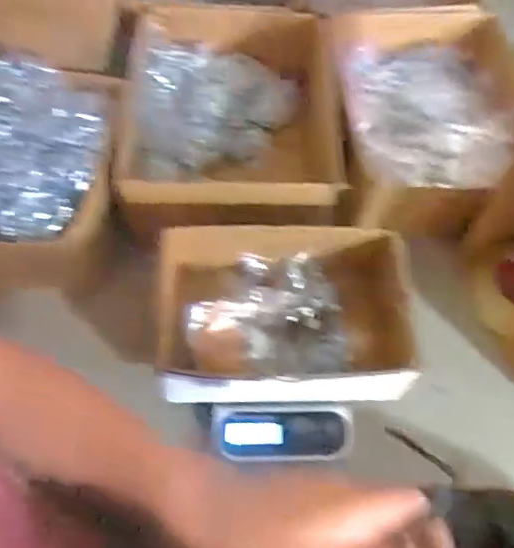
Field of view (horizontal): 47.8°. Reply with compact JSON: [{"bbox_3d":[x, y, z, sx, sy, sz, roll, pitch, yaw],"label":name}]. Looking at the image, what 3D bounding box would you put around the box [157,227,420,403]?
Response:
[{"bbox_3d":[0.028,0.054,0.630,0.269,0.104,0.170,2,58,-1],"label":"box"}]

